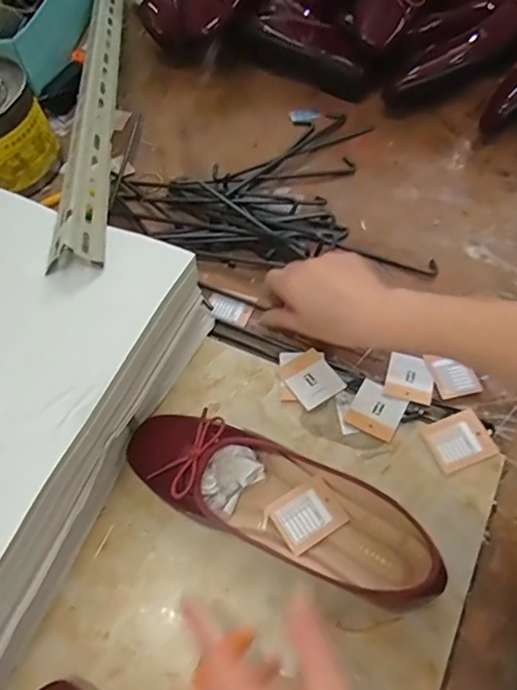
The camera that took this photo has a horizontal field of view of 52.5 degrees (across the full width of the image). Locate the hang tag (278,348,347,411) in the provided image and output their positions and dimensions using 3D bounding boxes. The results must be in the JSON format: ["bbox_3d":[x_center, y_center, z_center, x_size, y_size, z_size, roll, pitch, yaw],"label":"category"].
[{"bbox_3d":[0.049,0.031,0.481,0.044,0.004,0.049,-33,63,-14],"label":"hang tag"}]

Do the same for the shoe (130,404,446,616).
[{"bbox_3d":[0.016,0.119,0.409,0.254,0.050,0.079,21,65,16],"label":"shoe"}]

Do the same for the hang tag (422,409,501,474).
[{"bbox_3d":[0.170,0.081,0.443,0.050,0.004,0.042,-24,59,-4],"label":"hang tag"}]

